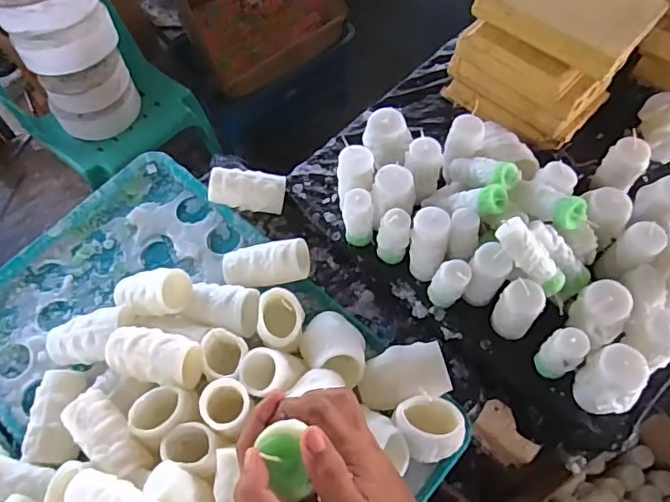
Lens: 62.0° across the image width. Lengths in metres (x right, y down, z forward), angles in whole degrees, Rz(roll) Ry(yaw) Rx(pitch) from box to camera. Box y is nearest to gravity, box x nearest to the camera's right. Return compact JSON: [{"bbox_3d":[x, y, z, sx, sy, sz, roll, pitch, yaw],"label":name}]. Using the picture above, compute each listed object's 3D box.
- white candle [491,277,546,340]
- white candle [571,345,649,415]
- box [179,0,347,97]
[{"bbox_3d":[0.231,0.075,0.708,0.044,0.098,0.051,-32,66,-14],"label":"white candle"},{"bbox_3d":[0.324,0.157,0.661,0.061,0.094,0.068,-7,63,-2],"label":"white candle"},{"bbox_3d":[-0.227,-0.721,1.659,0.443,0.244,0.388,-29,65,-12],"label":"box"}]

